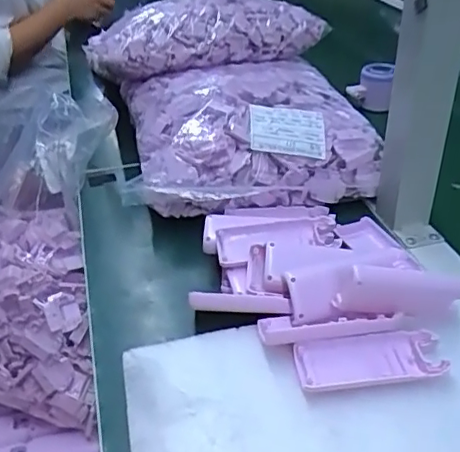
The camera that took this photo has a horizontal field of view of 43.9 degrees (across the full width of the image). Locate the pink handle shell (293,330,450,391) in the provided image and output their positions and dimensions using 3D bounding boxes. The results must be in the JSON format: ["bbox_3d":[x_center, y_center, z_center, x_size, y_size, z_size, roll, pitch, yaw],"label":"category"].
[{"bbox_3d":[0.100,0.100,0.416,0.102,0.019,0.040,-6,34,-4],"label":"pink handle shell"}]

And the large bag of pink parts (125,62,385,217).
[{"bbox_3d":[0.017,-0.113,0.667,0.261,0.102,0.252,-7,35,-6],"label":"large bag of pink parts"}]

